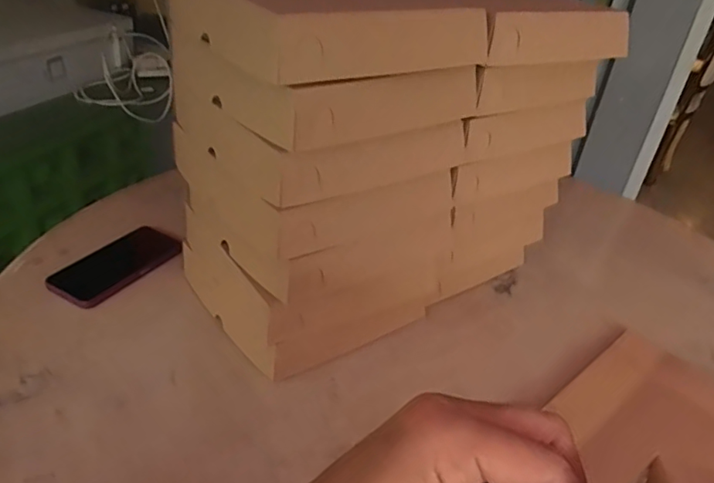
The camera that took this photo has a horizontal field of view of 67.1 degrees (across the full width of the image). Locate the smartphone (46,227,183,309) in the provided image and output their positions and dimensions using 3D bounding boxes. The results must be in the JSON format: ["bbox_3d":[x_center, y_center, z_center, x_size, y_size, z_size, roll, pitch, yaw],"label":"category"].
[{"bbox_3d":[-0.318,0.030,0.715,0.079,0.008,0.159,33,46,19],"label":"smartphone"}]

